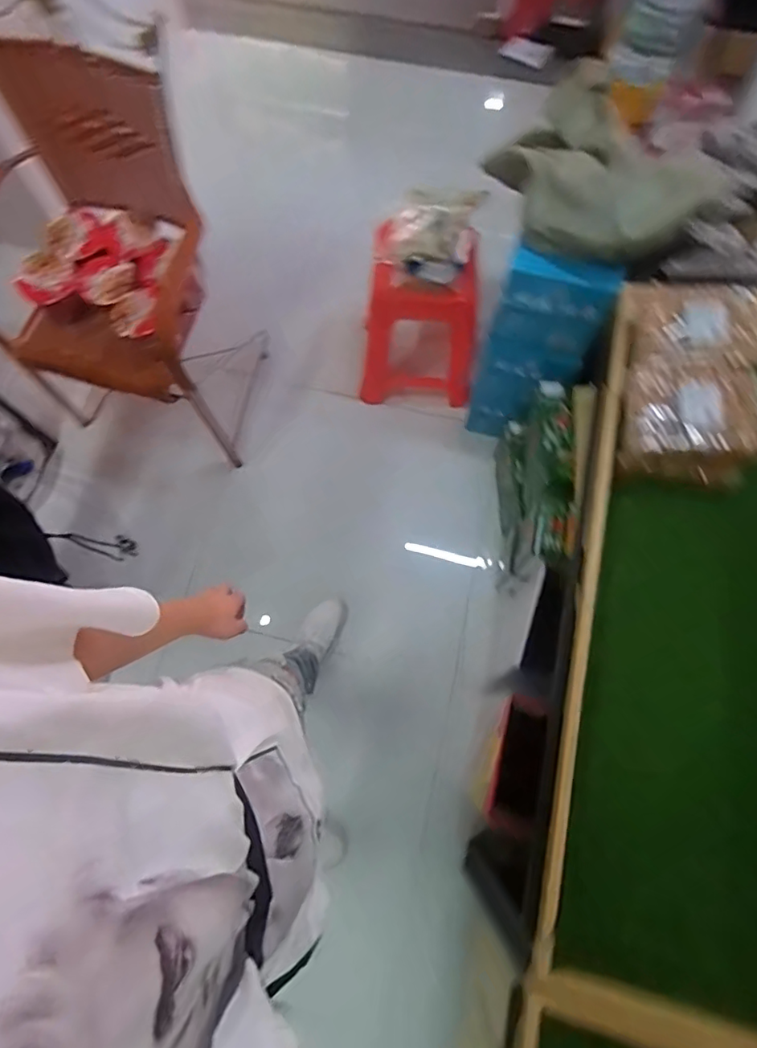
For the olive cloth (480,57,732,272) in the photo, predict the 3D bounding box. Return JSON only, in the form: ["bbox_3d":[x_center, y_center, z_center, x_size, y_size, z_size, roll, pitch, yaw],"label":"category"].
[{"bbox_3d":[0.433,-0.733,1.079,0.355,0.192,0.475,-31,73,-9],"label":"olive cloth"}]

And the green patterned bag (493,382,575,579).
[{"bbox_3d":[0.398,-0.089,1.378,0.105,0.416,0.476,4,71,2],"label":"green patterned bag"}]

